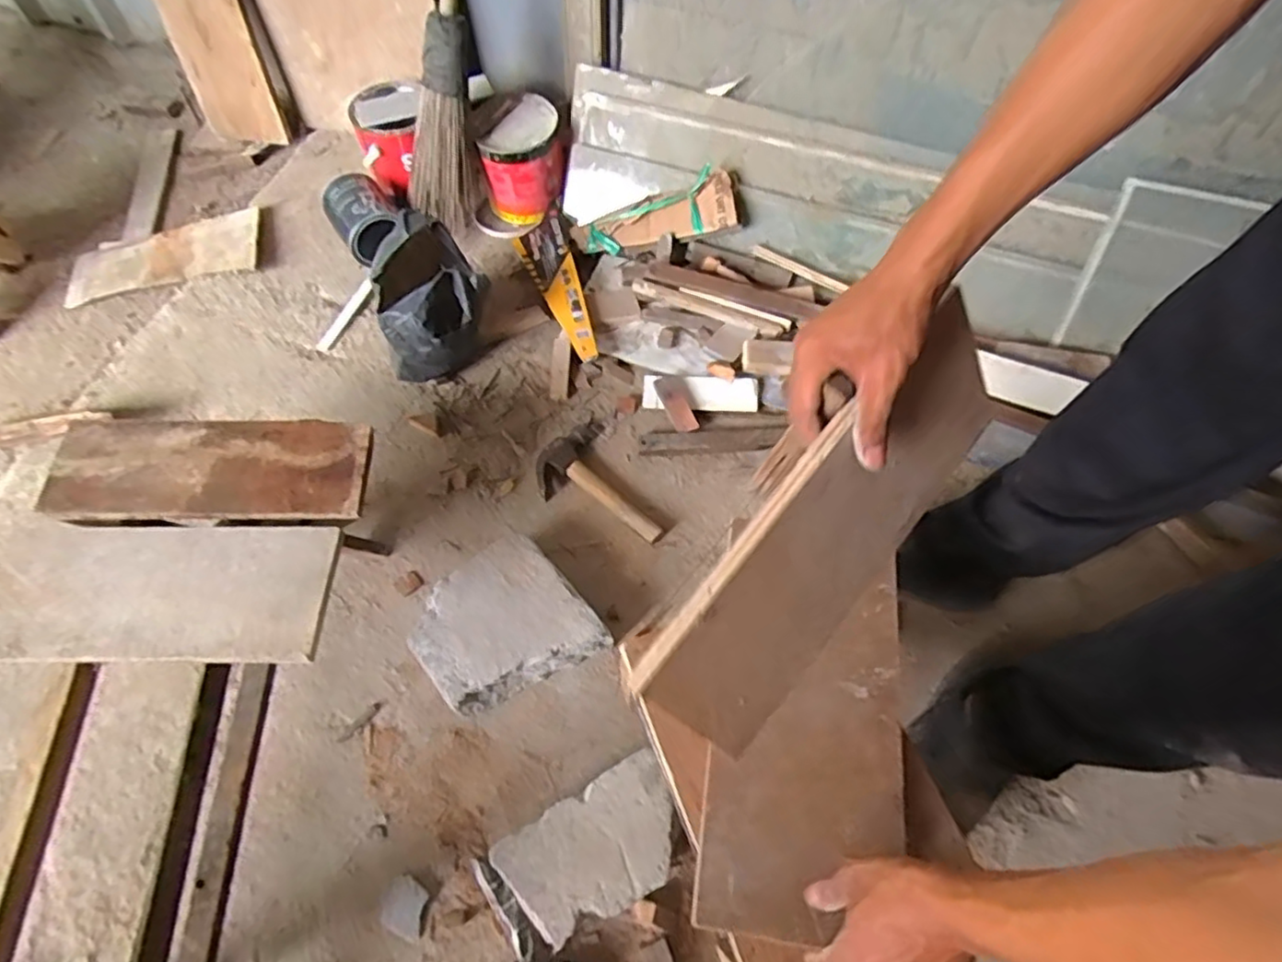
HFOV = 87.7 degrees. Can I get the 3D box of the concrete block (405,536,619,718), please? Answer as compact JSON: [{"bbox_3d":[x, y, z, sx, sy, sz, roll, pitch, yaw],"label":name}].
[{"bbox_3d":[-0.179,0.187,0.861,0.207,0.071,0.185,-32,67,-15],"label":"concrete block"}]

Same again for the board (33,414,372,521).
[{"bbox_3d":[-0.498,-0.019,0.776,0.353,0.026,0.129,0,62,0],"label":"board"}]

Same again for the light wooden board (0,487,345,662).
[{"bbox_3d":[-0.516,0.108,0.702,0.369,0.020,0.154,1,62,1],"label":"light wooden board"}]

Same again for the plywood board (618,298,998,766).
[{"bbox_3d":[0.141,0.037,0.480,0.342,0.151,0.013,-48,40,-10],"label":"plywood board"}]

